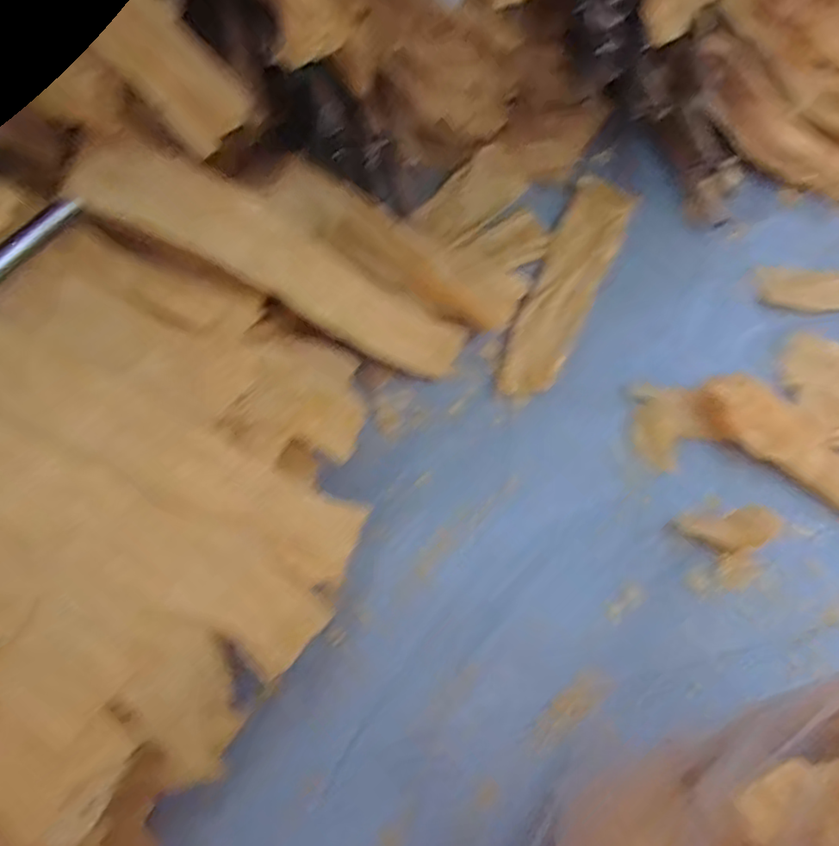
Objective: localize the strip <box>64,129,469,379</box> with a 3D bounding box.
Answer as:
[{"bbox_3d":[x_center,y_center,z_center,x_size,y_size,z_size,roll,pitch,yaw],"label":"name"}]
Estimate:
[{"bbox_3d":[-0.110,-0.143,0.626,0.399,0.043,0.071,25,54,-36],"label":"strip"}]

